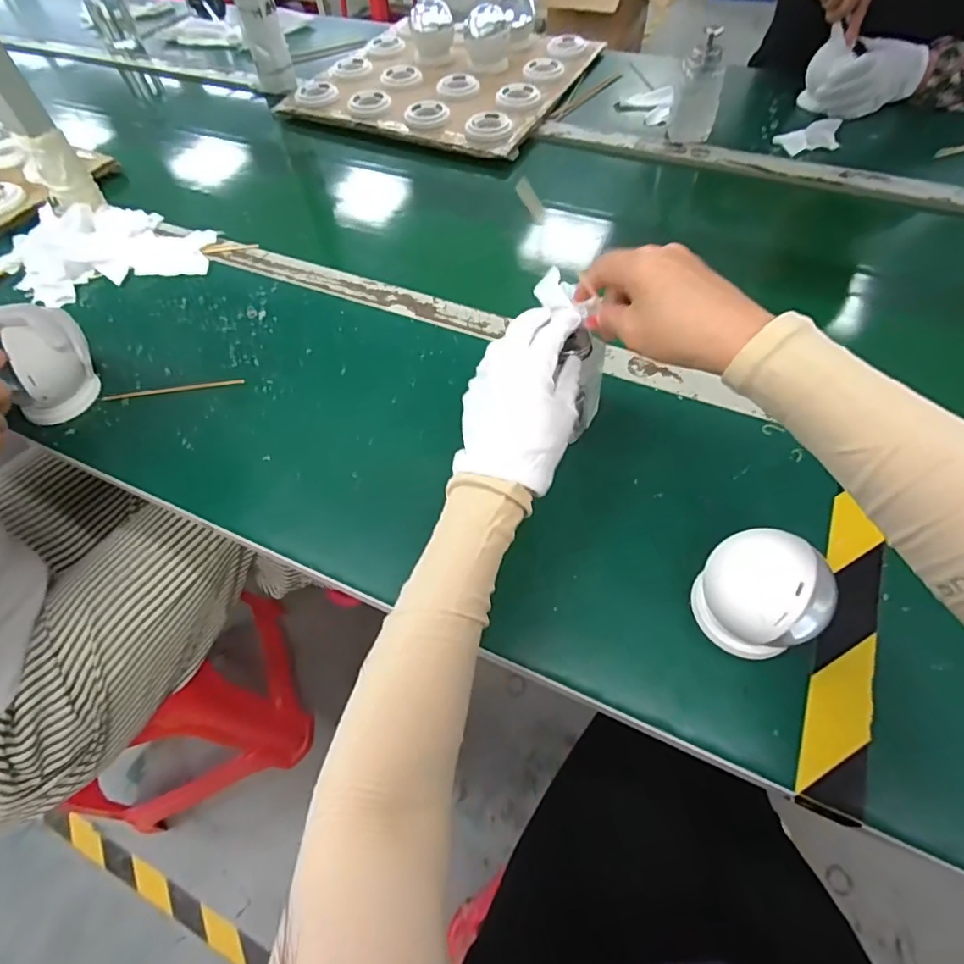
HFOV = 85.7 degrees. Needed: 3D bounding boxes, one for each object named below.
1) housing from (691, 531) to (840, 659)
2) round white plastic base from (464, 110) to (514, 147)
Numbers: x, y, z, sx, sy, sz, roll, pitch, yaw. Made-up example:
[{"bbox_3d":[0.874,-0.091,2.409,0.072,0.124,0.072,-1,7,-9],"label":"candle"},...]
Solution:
[{"bbox_3d":[0.186,0.079,0.353,0.065,0.087,0.074,-31,61,-16],"label":"housing"},{"bbox_3d":[0.011,-0.541,0.793,0.071,0.014,0.074,-1,57,2],"label":"round white plastic base"}]

